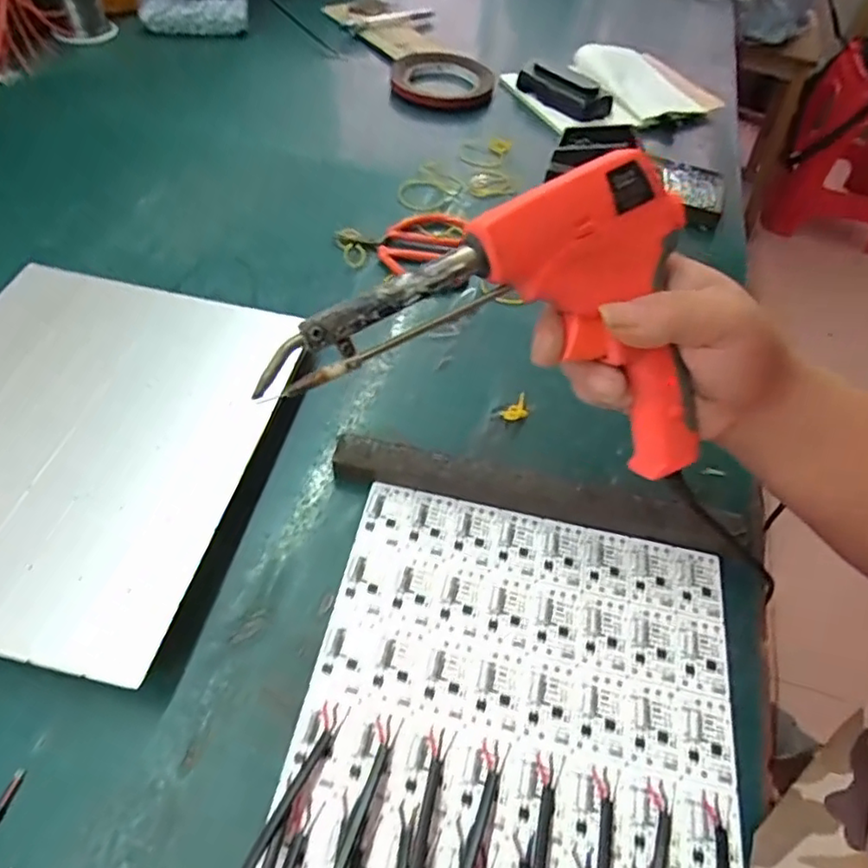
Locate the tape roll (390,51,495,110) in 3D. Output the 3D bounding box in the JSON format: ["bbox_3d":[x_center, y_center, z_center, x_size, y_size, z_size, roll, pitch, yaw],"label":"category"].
[{"bbox_3d":[0.009,-0.392,0.676,0.109,0.012,0.121,1,53,-7],"label":"tape roll"}]

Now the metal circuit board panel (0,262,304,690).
[{"bbox_3d":[-0.203,-0.003,0.349,0.200,0.009,0.239,13,52,4],"label":"metal circuit board panel"}]

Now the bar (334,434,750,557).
[{"bbox_3d":[0.059,0.035,0.358,0.233,0.022,0.025,11,53,5],"label":"bar"}]

